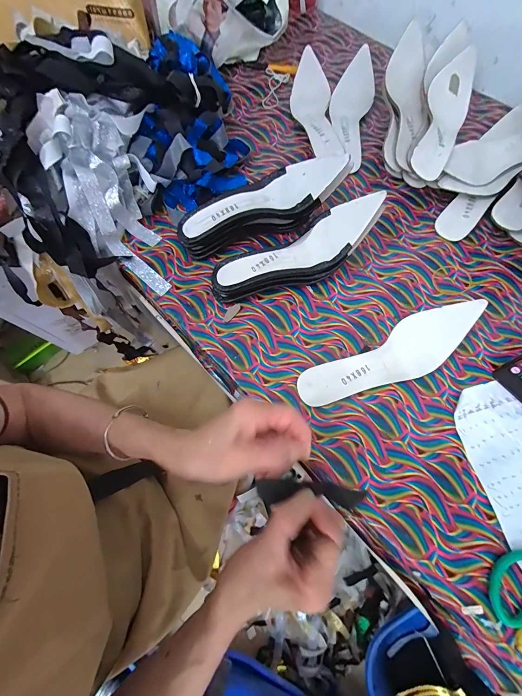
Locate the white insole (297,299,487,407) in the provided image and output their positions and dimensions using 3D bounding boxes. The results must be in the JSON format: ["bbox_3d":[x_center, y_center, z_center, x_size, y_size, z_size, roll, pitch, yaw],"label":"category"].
[{"bbox_3d":[0.168,0.013,0.387,0.239,0.056,0.072,-27,72,-7],"label":"white insole"}]

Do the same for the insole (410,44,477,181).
[{"bbox_3d":[0.287,-0.364,0.466,0.068,0.039,0.254,23,73,9],"label":"insole"}]

